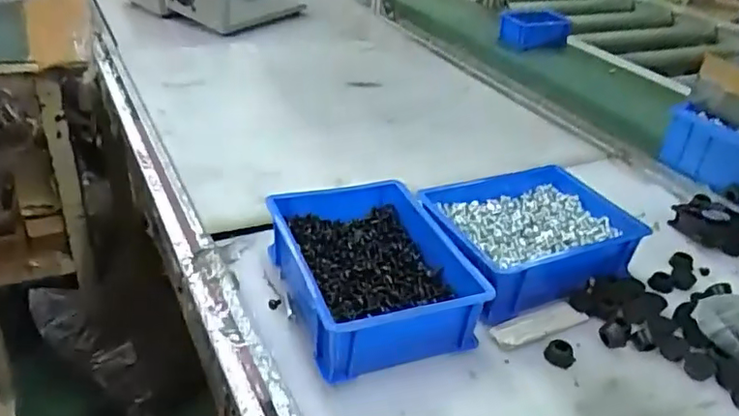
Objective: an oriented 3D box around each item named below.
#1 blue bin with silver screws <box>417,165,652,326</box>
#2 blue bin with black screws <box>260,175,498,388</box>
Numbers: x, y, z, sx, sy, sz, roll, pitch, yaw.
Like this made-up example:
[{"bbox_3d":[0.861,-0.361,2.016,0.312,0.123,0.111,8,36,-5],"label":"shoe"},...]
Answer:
[{"bbox_3d":[0.161,0.027,0.615,0.207,0.059,0.154,-12,36,-25],"label":"blue bin with silver screws"},{"bbox_3d":[0.001,0.056,0.544,0.150,0.064,0.193,-8,35,-21],"label":"blue bin with black screws"}]

